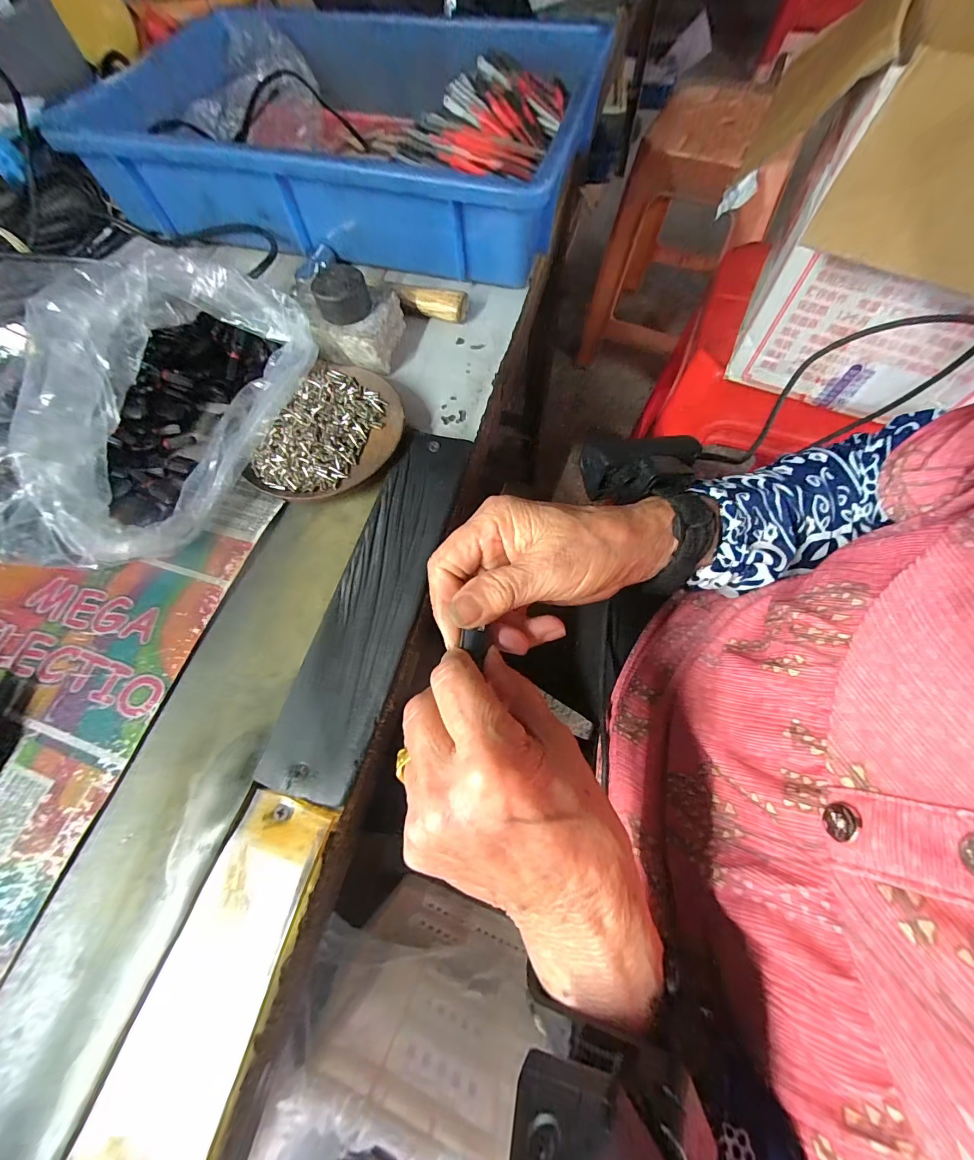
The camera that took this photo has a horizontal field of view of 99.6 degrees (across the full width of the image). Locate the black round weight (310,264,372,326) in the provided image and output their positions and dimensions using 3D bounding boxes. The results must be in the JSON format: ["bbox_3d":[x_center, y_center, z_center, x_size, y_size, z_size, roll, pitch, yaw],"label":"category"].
[{"bbox_3d":[-0.105,-0.205,0.301,0.038,0.026,0.034,-22,67,-6],"label":"black round weight"}]

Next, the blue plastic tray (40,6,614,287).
[{"bbox_3d":[-0.116,-0.434,0.396,0.420,0.080,0.315,15,69,8],"label":"blue plastic tray"}]

